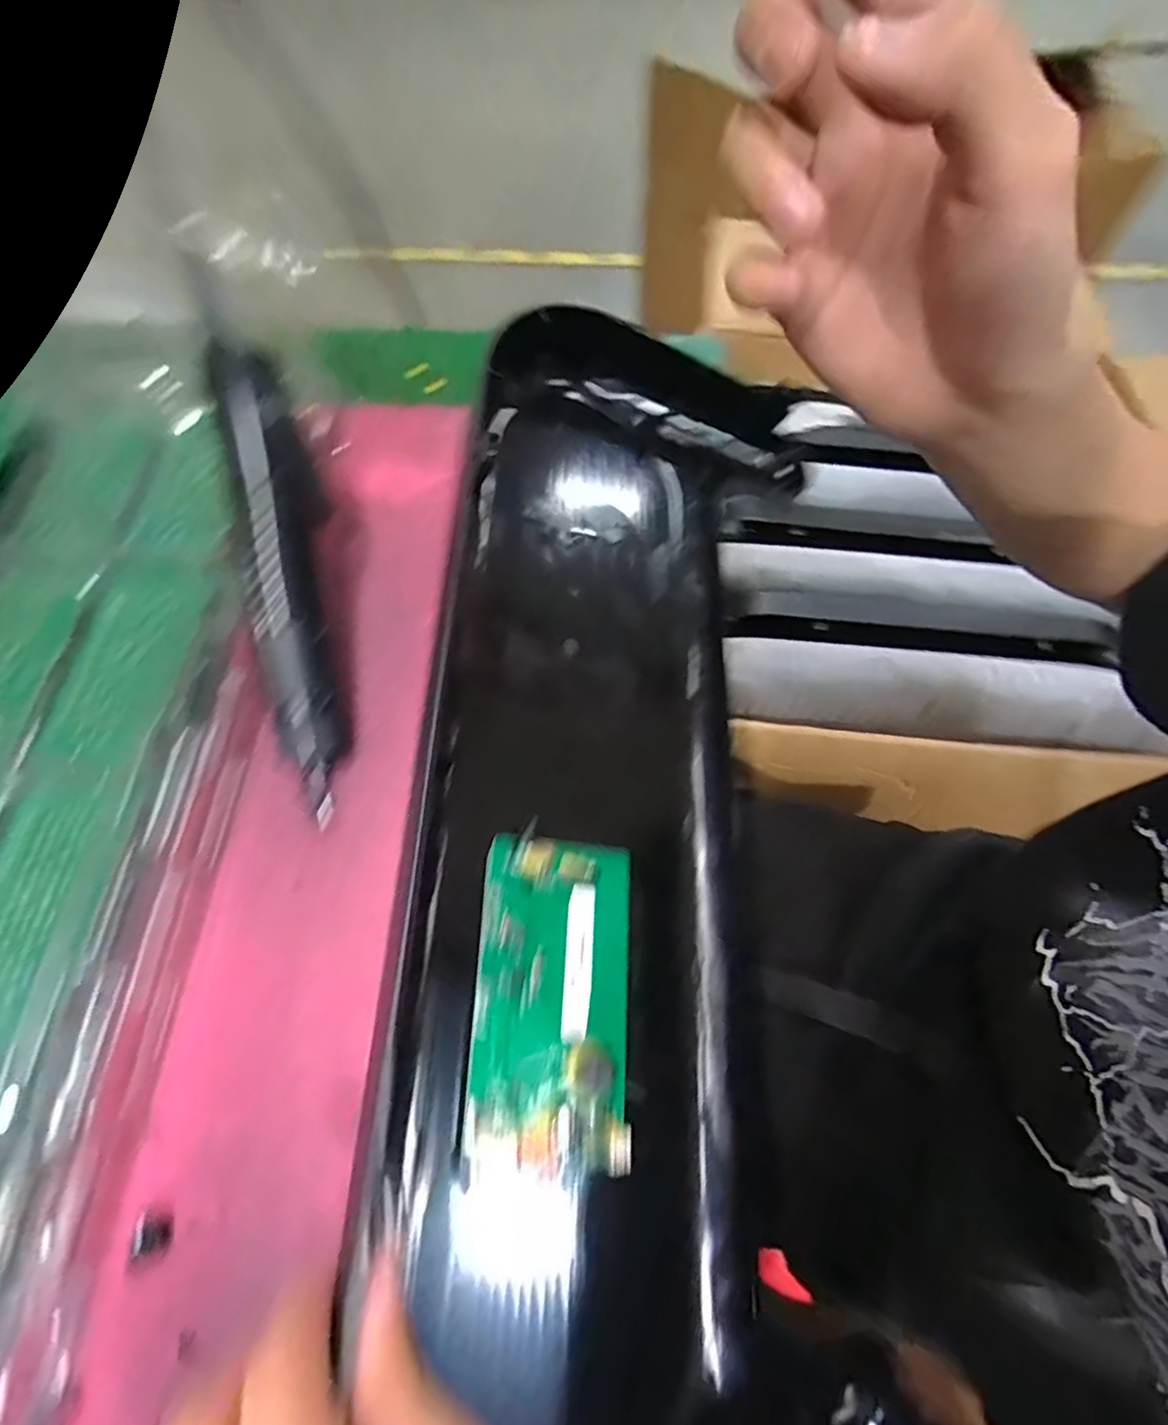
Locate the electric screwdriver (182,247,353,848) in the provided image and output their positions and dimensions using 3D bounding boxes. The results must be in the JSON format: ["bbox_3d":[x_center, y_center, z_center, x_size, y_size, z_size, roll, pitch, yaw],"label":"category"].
[{"bbox_3d":[-0.145,-0.080,0.292,0.033,0.037,0.254,-10,92,-2],"label":"electric screwdriver"}]

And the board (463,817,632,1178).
[{"bbox_3d":[-0.010,0.103,0.227,0.061,0.007,0.110,14,65,-22],"label":"board"}]

